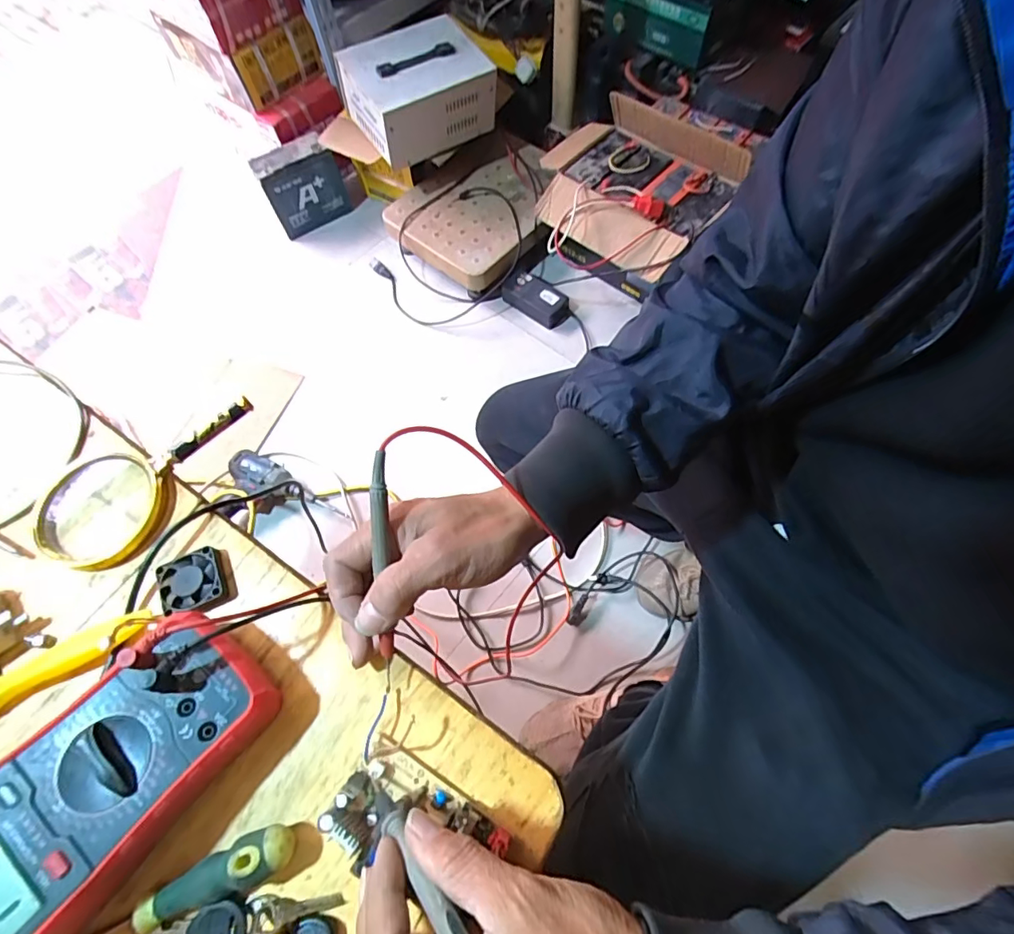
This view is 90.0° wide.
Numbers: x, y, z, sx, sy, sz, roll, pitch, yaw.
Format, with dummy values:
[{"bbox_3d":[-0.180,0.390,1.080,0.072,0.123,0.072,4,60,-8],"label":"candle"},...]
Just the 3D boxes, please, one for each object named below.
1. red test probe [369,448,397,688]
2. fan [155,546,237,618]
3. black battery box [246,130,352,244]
[{"bbox_3d":[-0.074,0.064,0.305,0.012,0.018,0.148,3,108,3],"label":"red test probe"},{"bbox_3d":[-0.217,0.082,0.354,0.044,0.013,0.043,-23,67,-9],"label":"fan"},{"bbox_3d":[-0.483,-0.669,1.224,0.185,0.197,0.065,-28,67,-11],"label":"black battery box"}]

